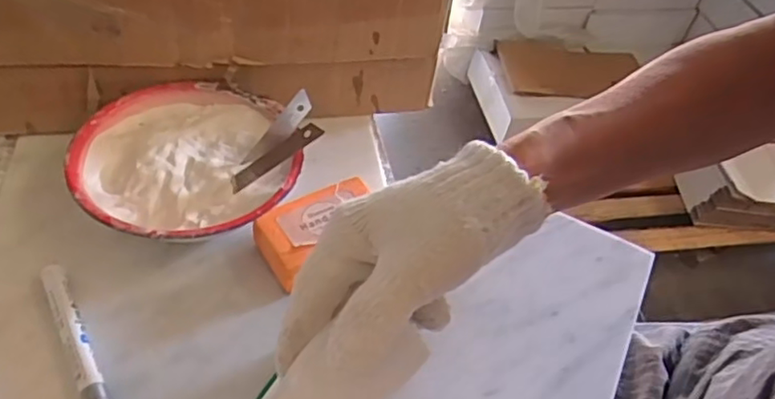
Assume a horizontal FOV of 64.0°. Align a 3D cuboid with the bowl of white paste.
[{"bbox_3d":[-0.155,-0.024,0.485,0.154,0.049,0.165,2,48,-2],"label":"bowl of white paste"}]

